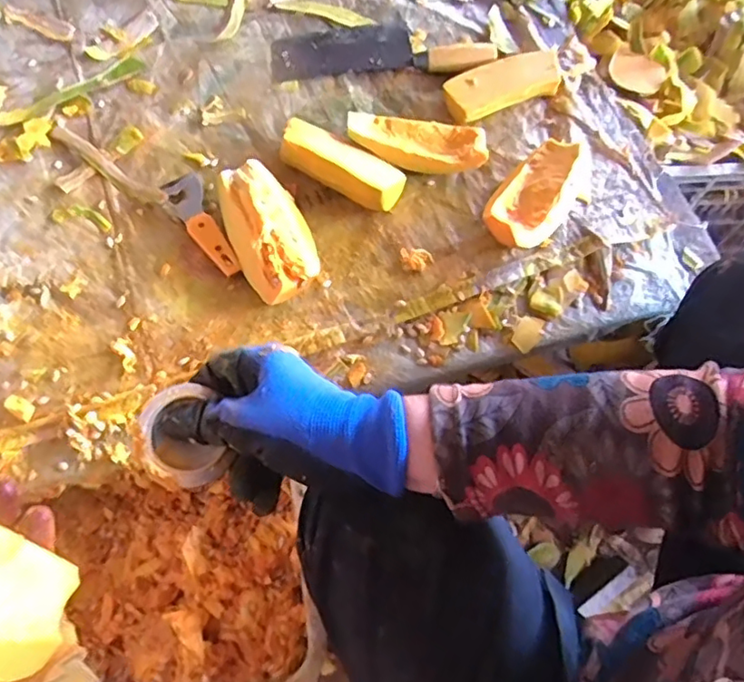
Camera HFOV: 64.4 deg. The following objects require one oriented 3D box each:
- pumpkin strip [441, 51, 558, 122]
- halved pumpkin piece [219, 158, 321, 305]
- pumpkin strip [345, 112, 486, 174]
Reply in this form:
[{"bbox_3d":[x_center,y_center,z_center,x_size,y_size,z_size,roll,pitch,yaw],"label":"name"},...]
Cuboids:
[{"bbox_3d":[0.158,-0.301,0.703,0.143,0.032,0.064,-17,67,-10],"label":"pumpkin strip"},{"bbox_3d":[-0.103,-0.110,0.599,0.078,0.048,0.149,-23,68,-12],"label":"halved pumpkin piece"},{"bbox_3d":[0.049,-0.221,0.665,0.154,0.033,0.058,13,65,4],"label":"pumpkin strip"}]

